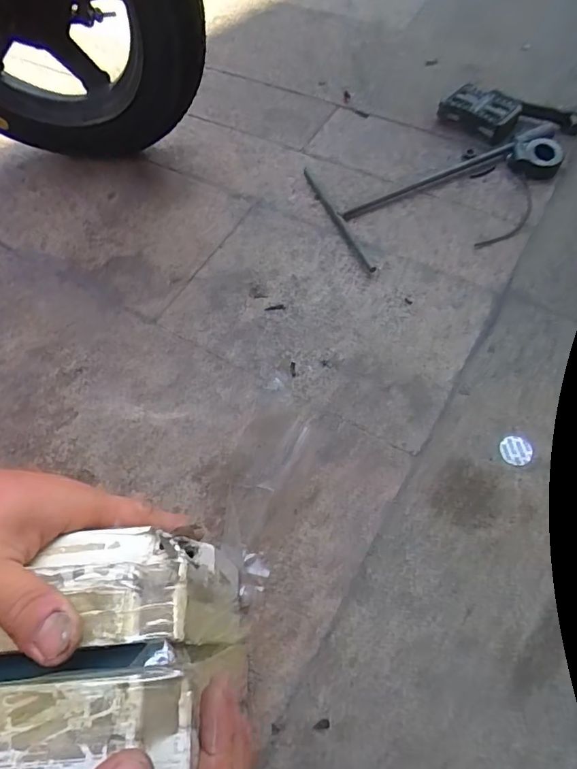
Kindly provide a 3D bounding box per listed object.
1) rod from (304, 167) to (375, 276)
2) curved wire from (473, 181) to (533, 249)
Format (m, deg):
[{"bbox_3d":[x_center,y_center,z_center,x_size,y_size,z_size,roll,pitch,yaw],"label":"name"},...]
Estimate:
[{"bbox_3d":[0.058,-0.198,0.553,0.010,0.008,0.180,-21,63,-7],"label":"rod"},{"bbox_3d":[0.259,-0.193,0.540,0.032,0.004,0.131,33,69,19],"label":"curved wire"}]

